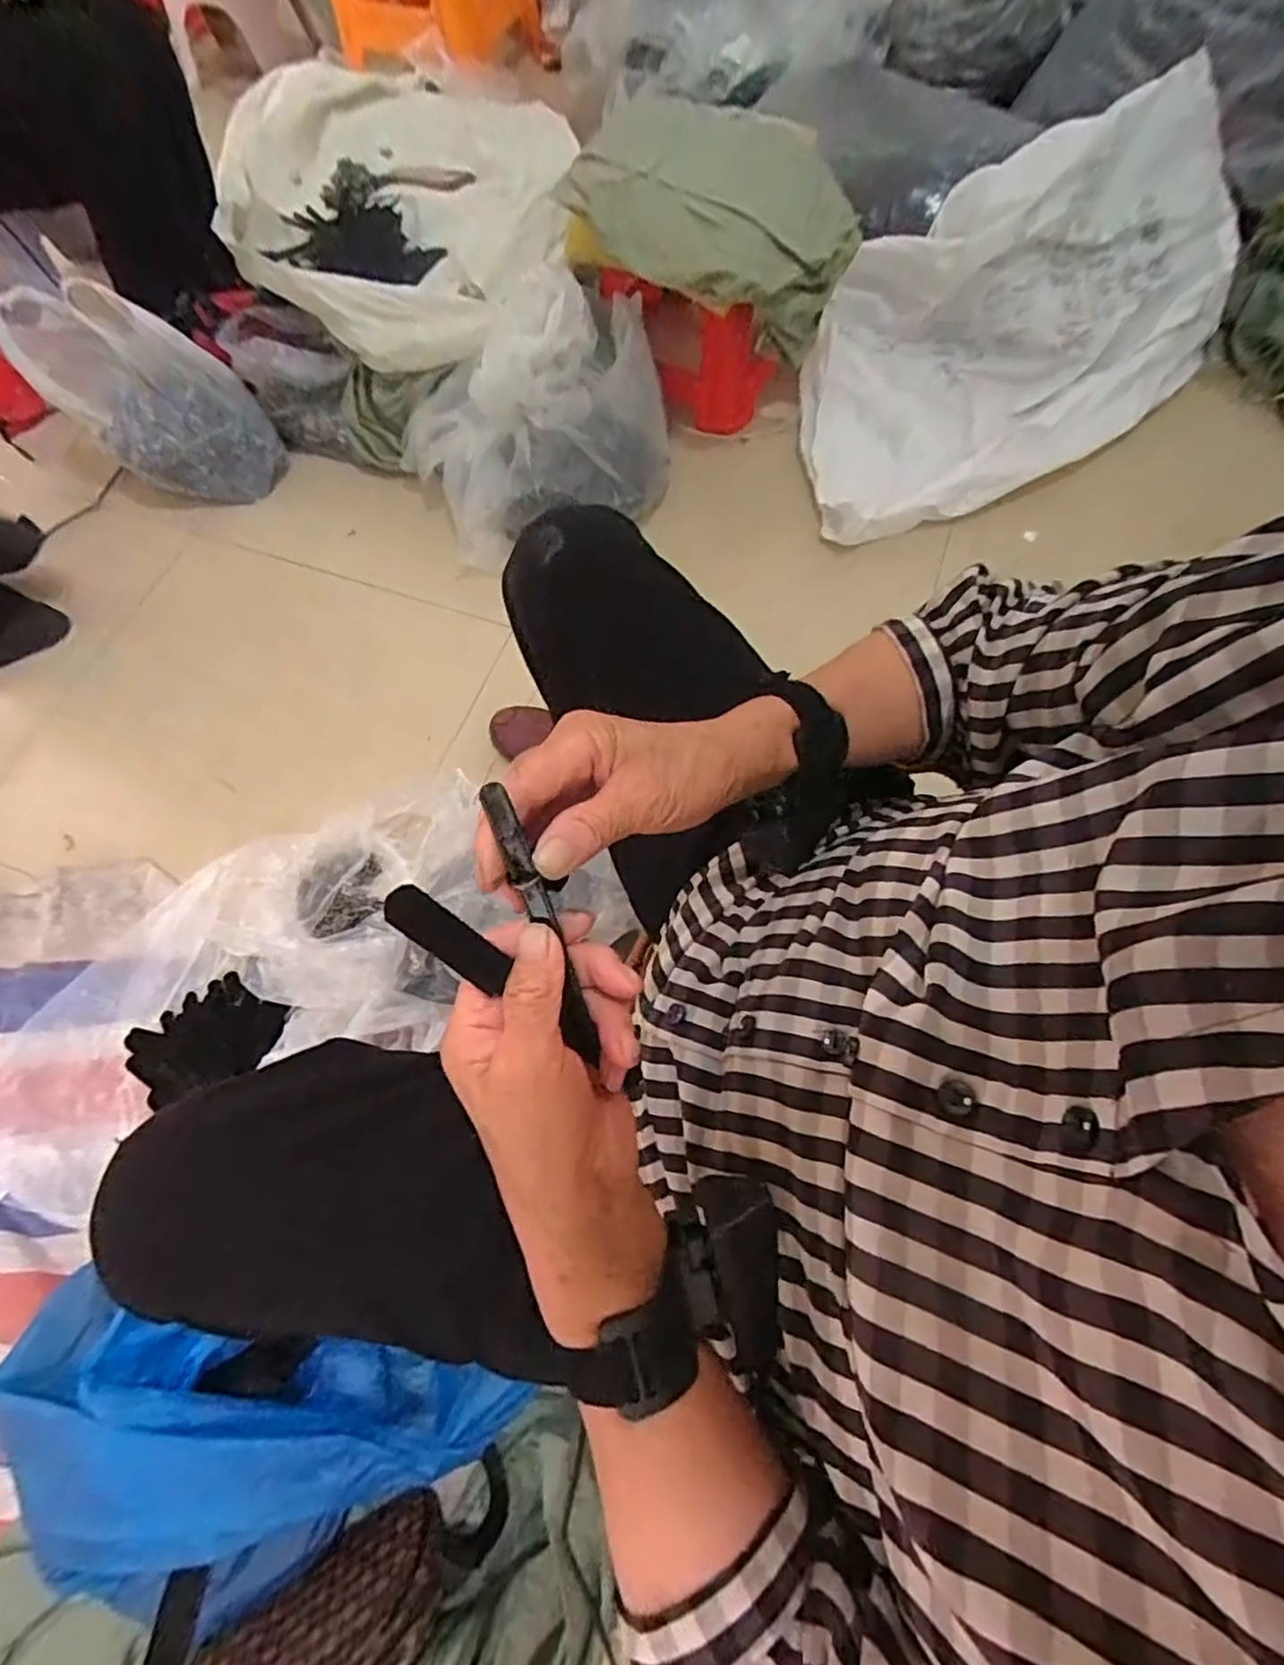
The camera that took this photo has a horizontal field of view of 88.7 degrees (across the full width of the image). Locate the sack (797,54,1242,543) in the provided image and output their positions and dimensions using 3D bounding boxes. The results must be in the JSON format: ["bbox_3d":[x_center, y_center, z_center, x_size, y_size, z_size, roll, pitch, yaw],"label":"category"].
[{"bbox_3d":[0.570,-0.813,1.036,0.797,0.282,0.449,-29,71,-10],"label":"sack"}]

